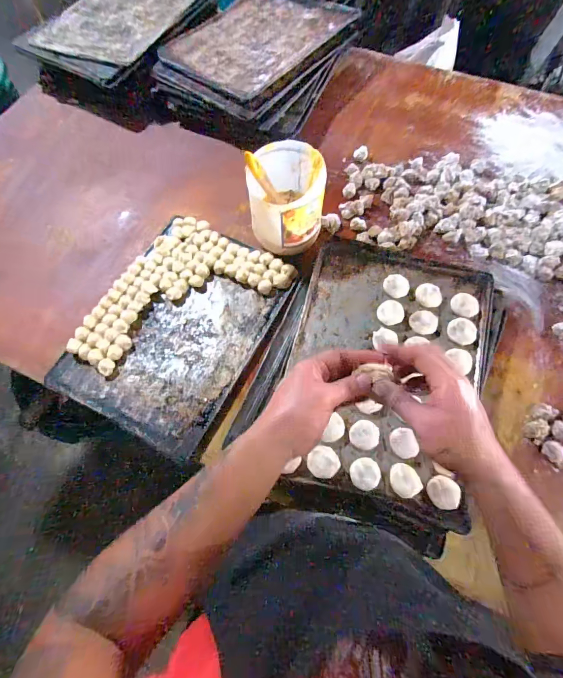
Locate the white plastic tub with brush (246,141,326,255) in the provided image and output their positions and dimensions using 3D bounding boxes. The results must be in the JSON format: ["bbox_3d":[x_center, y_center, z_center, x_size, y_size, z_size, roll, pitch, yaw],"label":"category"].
[{"bbox_3d":[0.012,-0.284,0.726,0.151,0.154,0.166,2,68,2],"label":"white plastic tub with brush"}]

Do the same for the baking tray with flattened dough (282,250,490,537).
[{"bbox_3d":[0.186,0.039,0.621,0.333,0.033,0.477,12,67,9],"label":"baking tray with flattened dough"}]

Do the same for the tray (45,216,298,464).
[{"bbox_3d":[-0.210,-0.032,0.715,0.339,0.034,0.441,27,71,11],"label":"tray"}]

